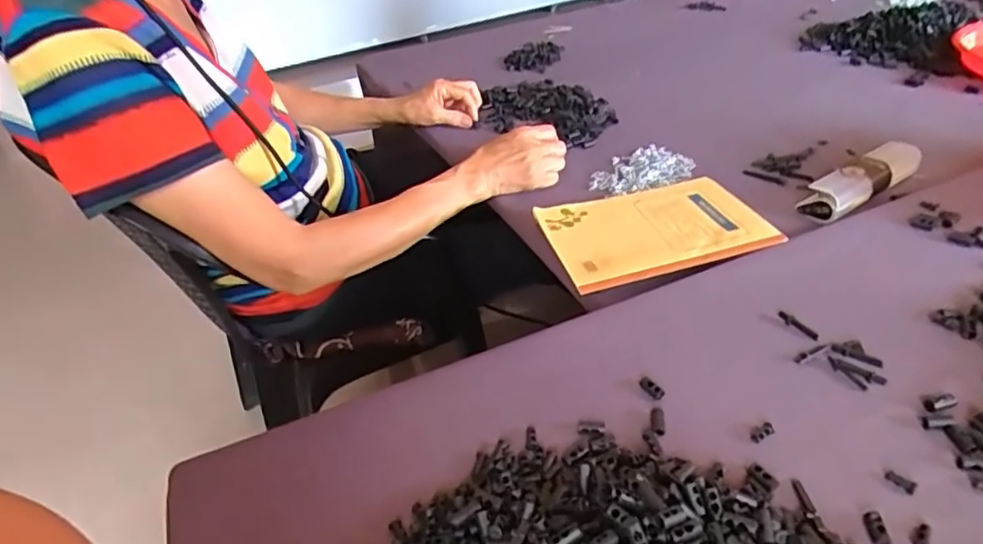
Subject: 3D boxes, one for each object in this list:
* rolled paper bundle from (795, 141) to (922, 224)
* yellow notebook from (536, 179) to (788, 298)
[{"bbox_3d":[0.399,-0.101,0.656,0.170,0.028,0.042,-24,41,-24],"label":"rolled paper bundle"},{"bbox_3d":[0.165,-0.045,0.622,0.207,0.016,0.148,-12,37,-11],"label":"yellow notebook"}]

